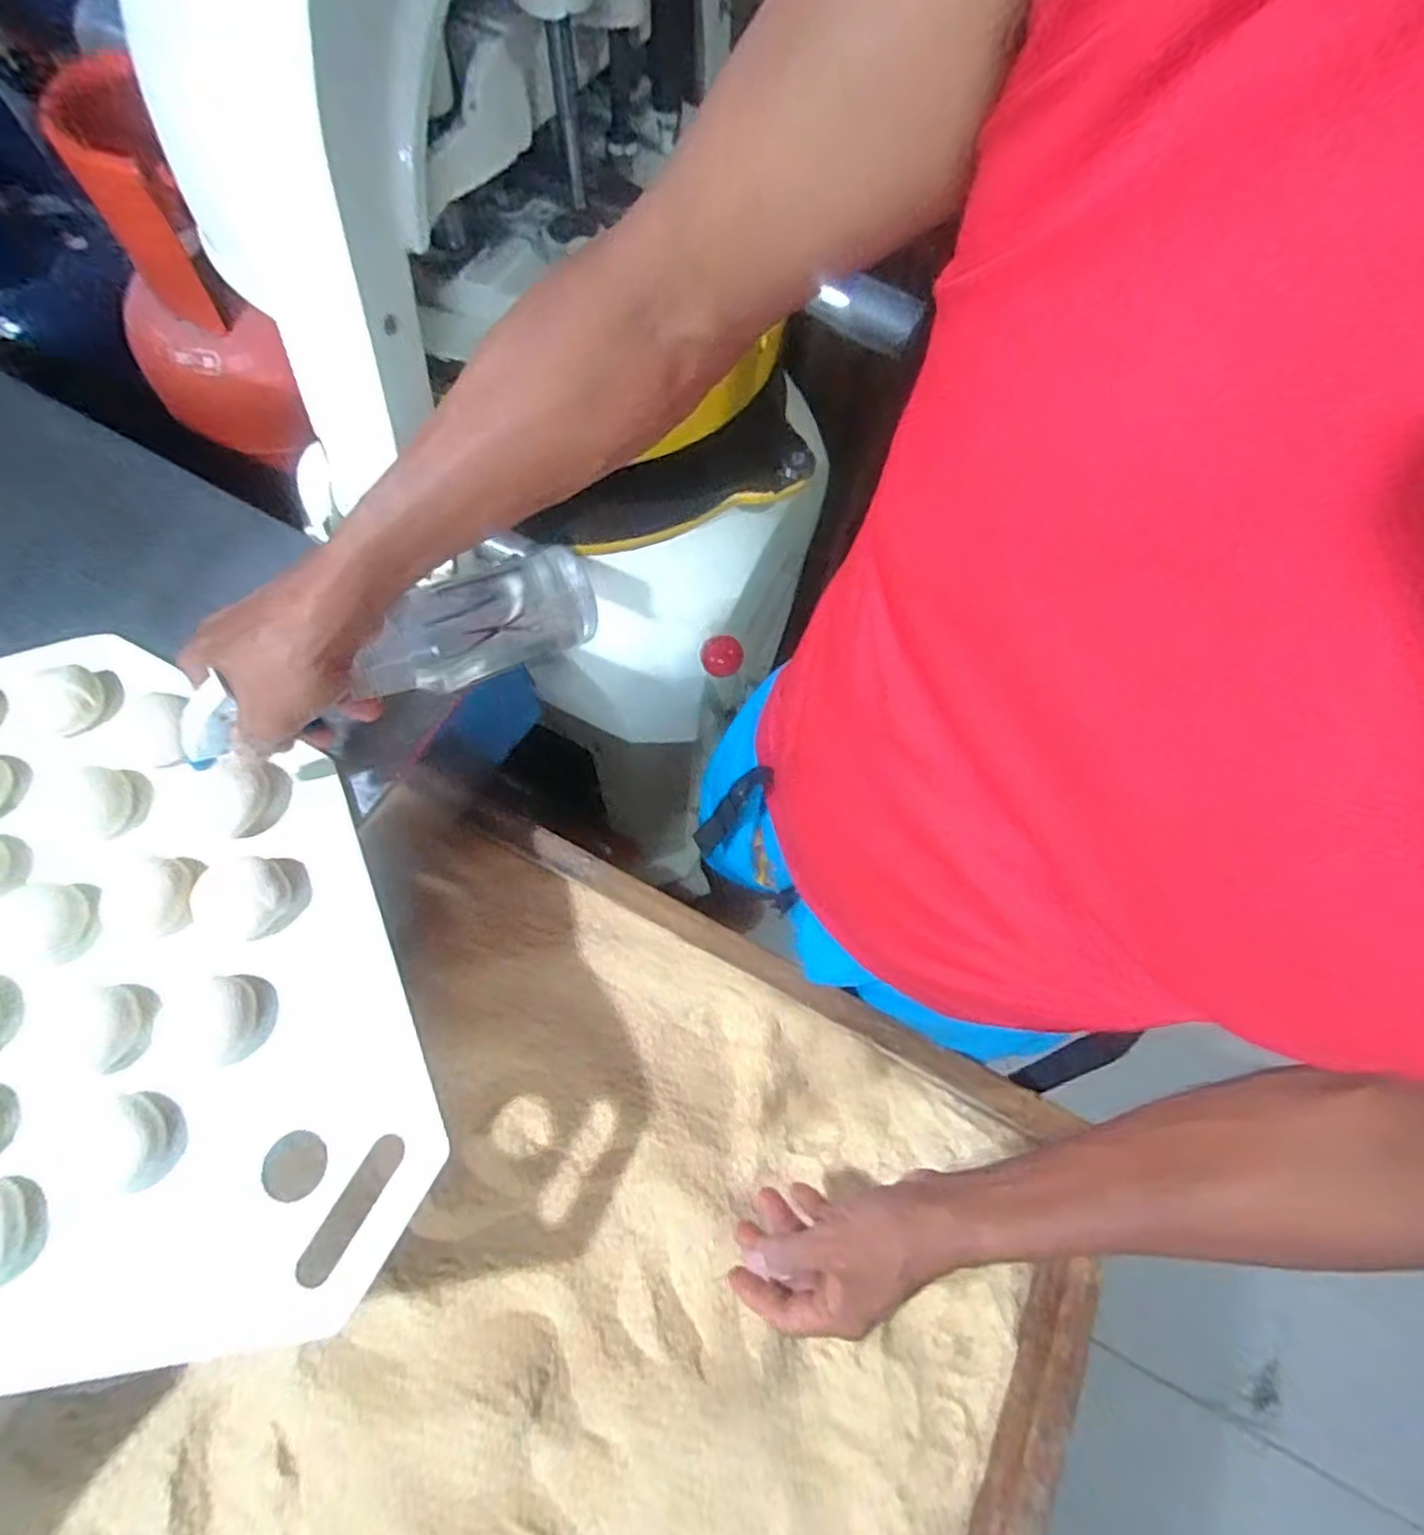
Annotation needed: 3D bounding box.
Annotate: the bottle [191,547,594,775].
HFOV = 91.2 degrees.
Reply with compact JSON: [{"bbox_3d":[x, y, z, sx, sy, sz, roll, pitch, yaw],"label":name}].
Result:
[{"bbox_3d":[-0.184,-0.068,0.429,0.253,0.053,0.062,-28,69,-24],"label":"bottle"}]

